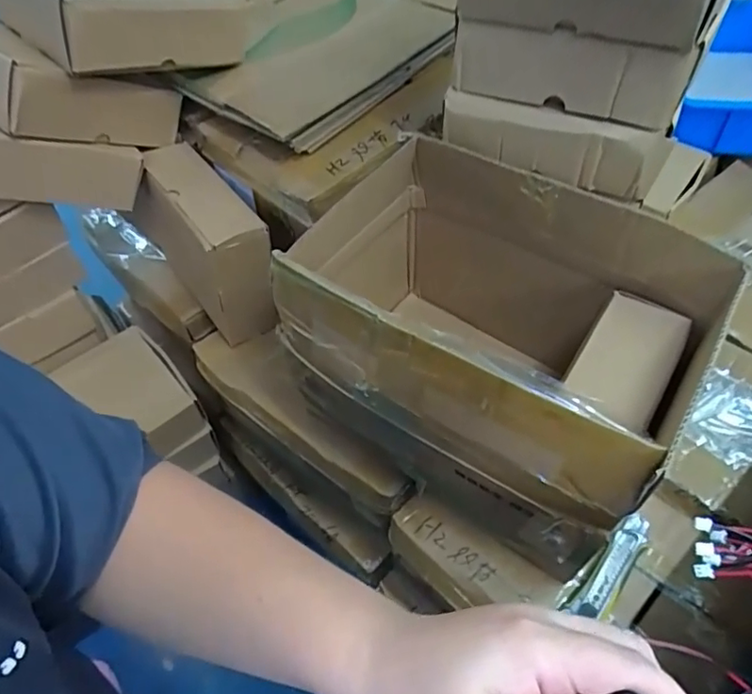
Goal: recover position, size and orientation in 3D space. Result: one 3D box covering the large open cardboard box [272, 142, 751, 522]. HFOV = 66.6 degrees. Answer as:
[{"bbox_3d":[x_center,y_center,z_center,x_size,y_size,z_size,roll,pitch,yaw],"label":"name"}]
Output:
[{"bbox_3d":[0.105,-0.009,0.588,0.361,0.268,0.275,26,59,22],"label":"large open cardboard box"}]

